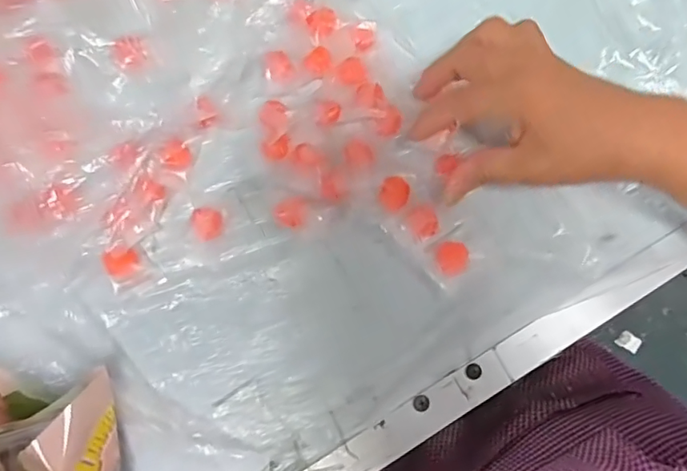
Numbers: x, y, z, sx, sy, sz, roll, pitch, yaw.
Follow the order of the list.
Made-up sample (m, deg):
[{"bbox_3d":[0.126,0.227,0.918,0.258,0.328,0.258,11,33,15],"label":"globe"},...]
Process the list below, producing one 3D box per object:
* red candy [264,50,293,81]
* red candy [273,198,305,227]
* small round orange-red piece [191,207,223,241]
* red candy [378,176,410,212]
[{"bbox_3d":[-0.045,-0.120,0.354,0.018,0.012,0.020,-25,79,-6],"label":"red candy"},{"bbox_3d":[-0.035,-0.015,0.335,0.021,0.008,0.017,-20,78,-5],"label":"red candy"},{"bbox_3d":[-0.090,-0.007,0.333,0.019,0.009,0.021,-12,78,-3],"label":"small round orange-red piece"},{"bbox_3d":[0.035,-0.029,0.335,0.021,0.008,0.022,-12,78,-3],"label":"red candy"}]

